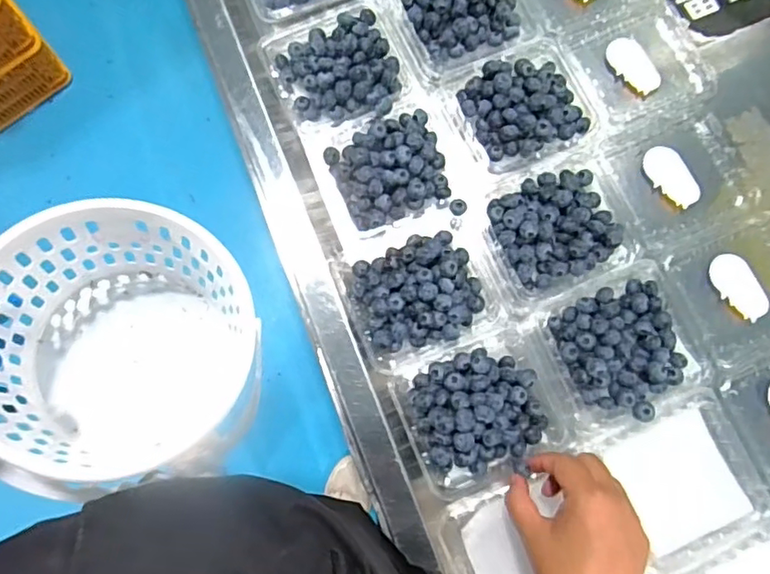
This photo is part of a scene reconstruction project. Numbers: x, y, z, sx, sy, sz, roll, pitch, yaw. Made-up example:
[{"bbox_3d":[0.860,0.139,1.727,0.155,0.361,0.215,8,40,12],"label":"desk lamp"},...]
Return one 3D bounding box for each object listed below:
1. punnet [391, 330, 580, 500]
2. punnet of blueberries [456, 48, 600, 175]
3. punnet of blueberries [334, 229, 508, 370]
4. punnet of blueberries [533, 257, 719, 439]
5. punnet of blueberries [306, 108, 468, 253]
[{"bbox_3d":[0.086,0.108,0.478,0.132,0.046,0.114,-21,80,-5],"label":"punnet"},{"bbox_3d":[0.133,-0.171,0.527,0.116,0.039,0.099,-24,80,-5],"label":"punnet of blueberries"},{"bbox_3d":[0.031,0.004,0.491,0.127,0.039,0.105,-21,80,-5],"label":"punnet of blueberries"},{"bbox_3d":[0.206,0.052,0.485,0.133,0.037,0.119,-24,80,-5],"label":"punnet of blueberries"},{"bbox_3d":[0.001,-0.102,0.523,0.122,0.046,0.121,-15,80,-4],"label":"punnet of blueberries"}]

